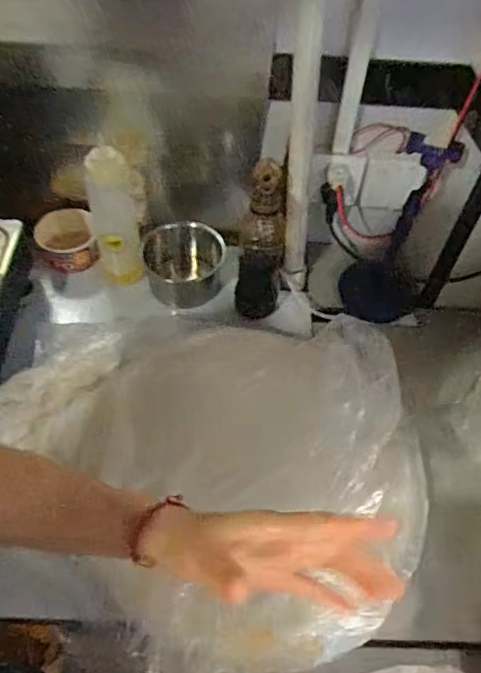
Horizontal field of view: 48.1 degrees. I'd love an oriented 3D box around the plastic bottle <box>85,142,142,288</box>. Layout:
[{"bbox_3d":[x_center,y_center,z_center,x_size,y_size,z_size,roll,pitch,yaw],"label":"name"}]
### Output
[{"bbox_3d":[-0.184,-0.169,0.791,0.061,0.210,0.057,-10,54,-11],"label":"plastic bottle"}]

